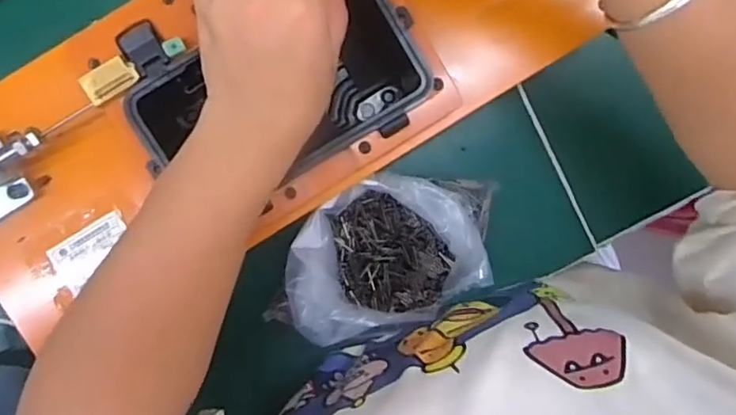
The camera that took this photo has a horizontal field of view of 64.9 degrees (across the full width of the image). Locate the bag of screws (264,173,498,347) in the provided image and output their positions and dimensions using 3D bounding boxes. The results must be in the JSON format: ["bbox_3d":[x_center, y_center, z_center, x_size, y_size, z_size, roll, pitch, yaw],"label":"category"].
[{"bbox_3d":[0.016,0.035,0.449,0.185,0.042,0.114,-21,95,-1],"label":"bag of screws"}]

